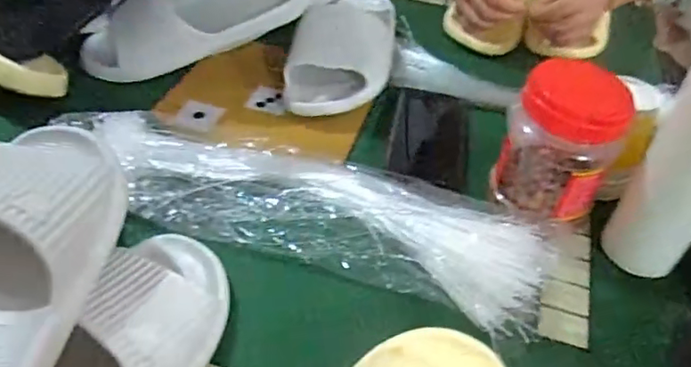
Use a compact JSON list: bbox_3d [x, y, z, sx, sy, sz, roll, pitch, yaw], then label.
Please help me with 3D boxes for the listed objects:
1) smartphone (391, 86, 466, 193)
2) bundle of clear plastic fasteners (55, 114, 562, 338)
[{"bbox_3d":[0.089,-0.053,0.611,0.075,0.015,0.134,9,47,5],"label":"smartphone"},{"bbox_3d":[-0.025,0.019,0.502,0.412,0.051,0.124,15,44,10],"label":"bundle of clear plastic fasteners"}]

